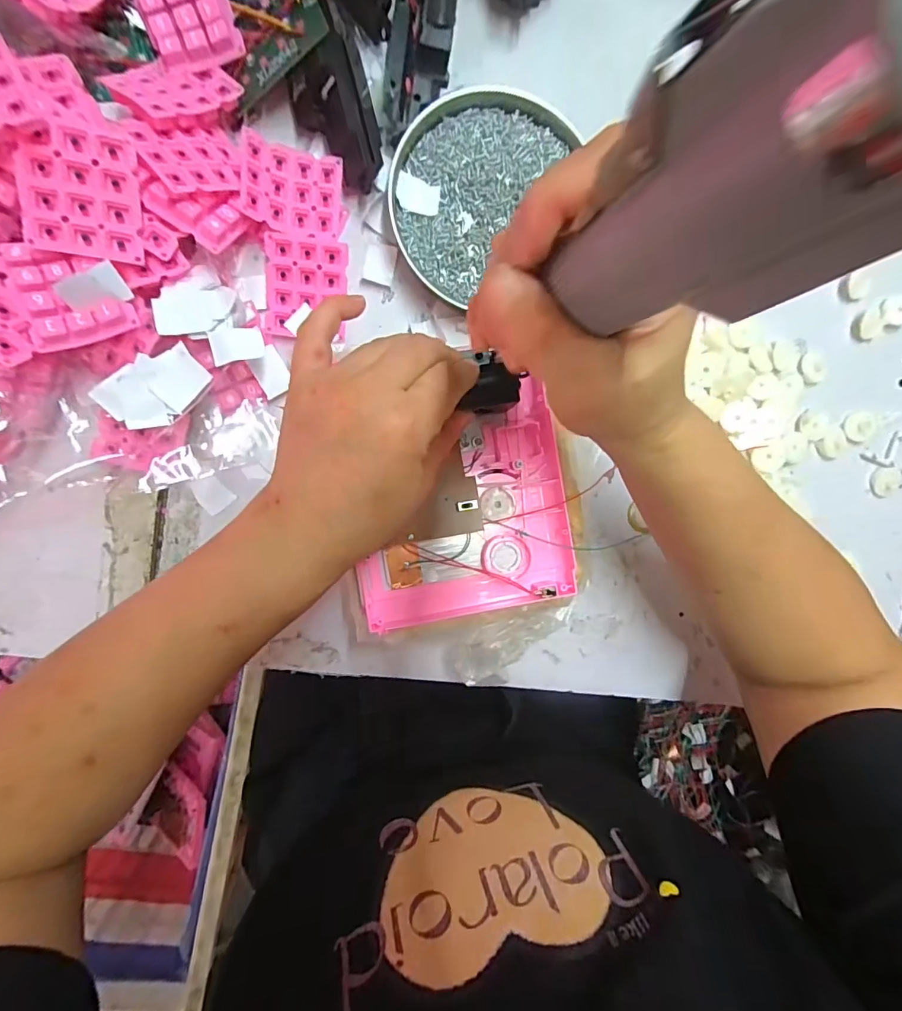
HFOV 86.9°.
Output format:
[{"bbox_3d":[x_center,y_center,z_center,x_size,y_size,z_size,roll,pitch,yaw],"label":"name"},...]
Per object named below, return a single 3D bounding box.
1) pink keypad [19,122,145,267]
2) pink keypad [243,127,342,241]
[{"bbox_3d":[-0.187,-0.158,0.241,0.049,0.005,0.059,-4,112,-30],"label":"pink keypad"},{"bbox_3d":[-0.095,-0.192,0.288,0.056,0.008,0.049,2,93,-22],"label":"pink keypad"}]

